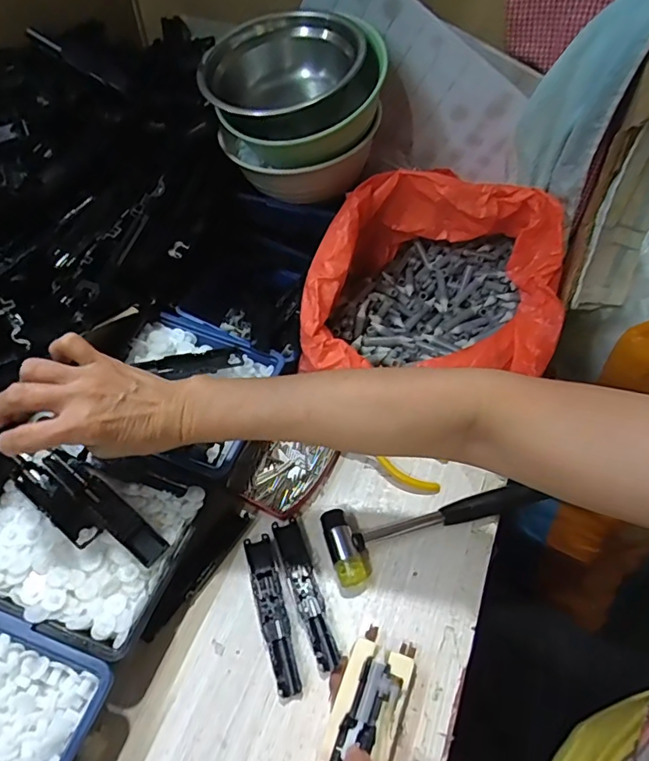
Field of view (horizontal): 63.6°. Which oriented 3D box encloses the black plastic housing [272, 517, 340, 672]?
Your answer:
[{"bbox_3d":[-0.015,0.170,0.427,0.022,0.005,0.119,-16,54,-11],"label":"black plastic housing"}]

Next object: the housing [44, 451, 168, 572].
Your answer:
[{"bbox_3d":[-0.167,0.095,0.400,0.114,0.011,0.023,39,61,8],"label":"housing"}]

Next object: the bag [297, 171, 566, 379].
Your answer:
[{"bbox_3d":[0.105,-0.100,0.521,0.246,0.128,0.186,1,52,2],"label":"bag"}]

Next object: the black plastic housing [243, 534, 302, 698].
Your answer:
[{"bbox_3d":[-0.042,0.183,0.416,0.022,0.005,0.119,-13,53,-9],"label":"black plastic housing"}]

